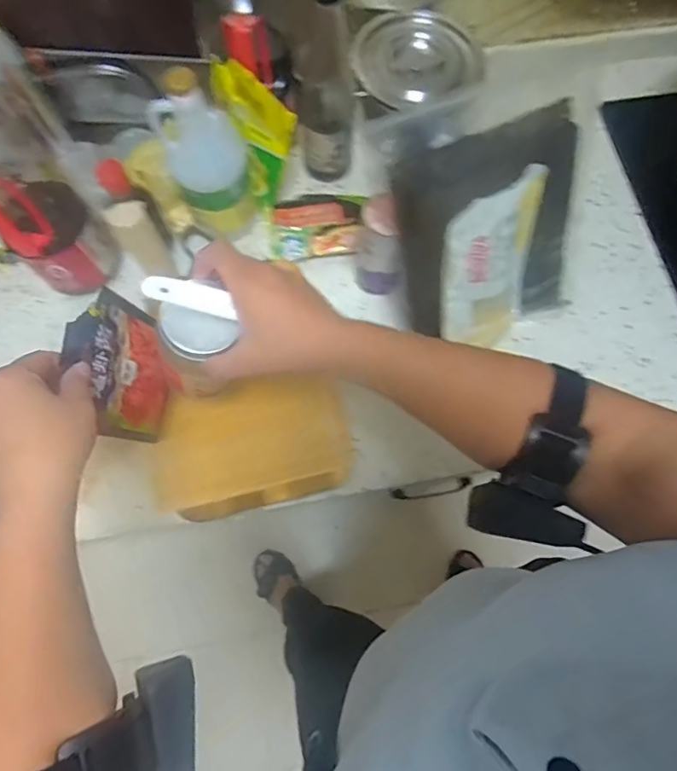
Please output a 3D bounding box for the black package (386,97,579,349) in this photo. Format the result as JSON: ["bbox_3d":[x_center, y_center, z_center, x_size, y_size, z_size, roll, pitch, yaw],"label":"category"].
[{"bbox_3d":[0.178,-0.166,0.538,0.212,0.243,0.094,-35,49,-18],"label":"black package"}]

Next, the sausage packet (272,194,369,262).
[{"bbox_3d":[-0.027,-0.213,0.640,0.123,0.029,0.077,-5,73,-2],"label":"sausage packet"}]

